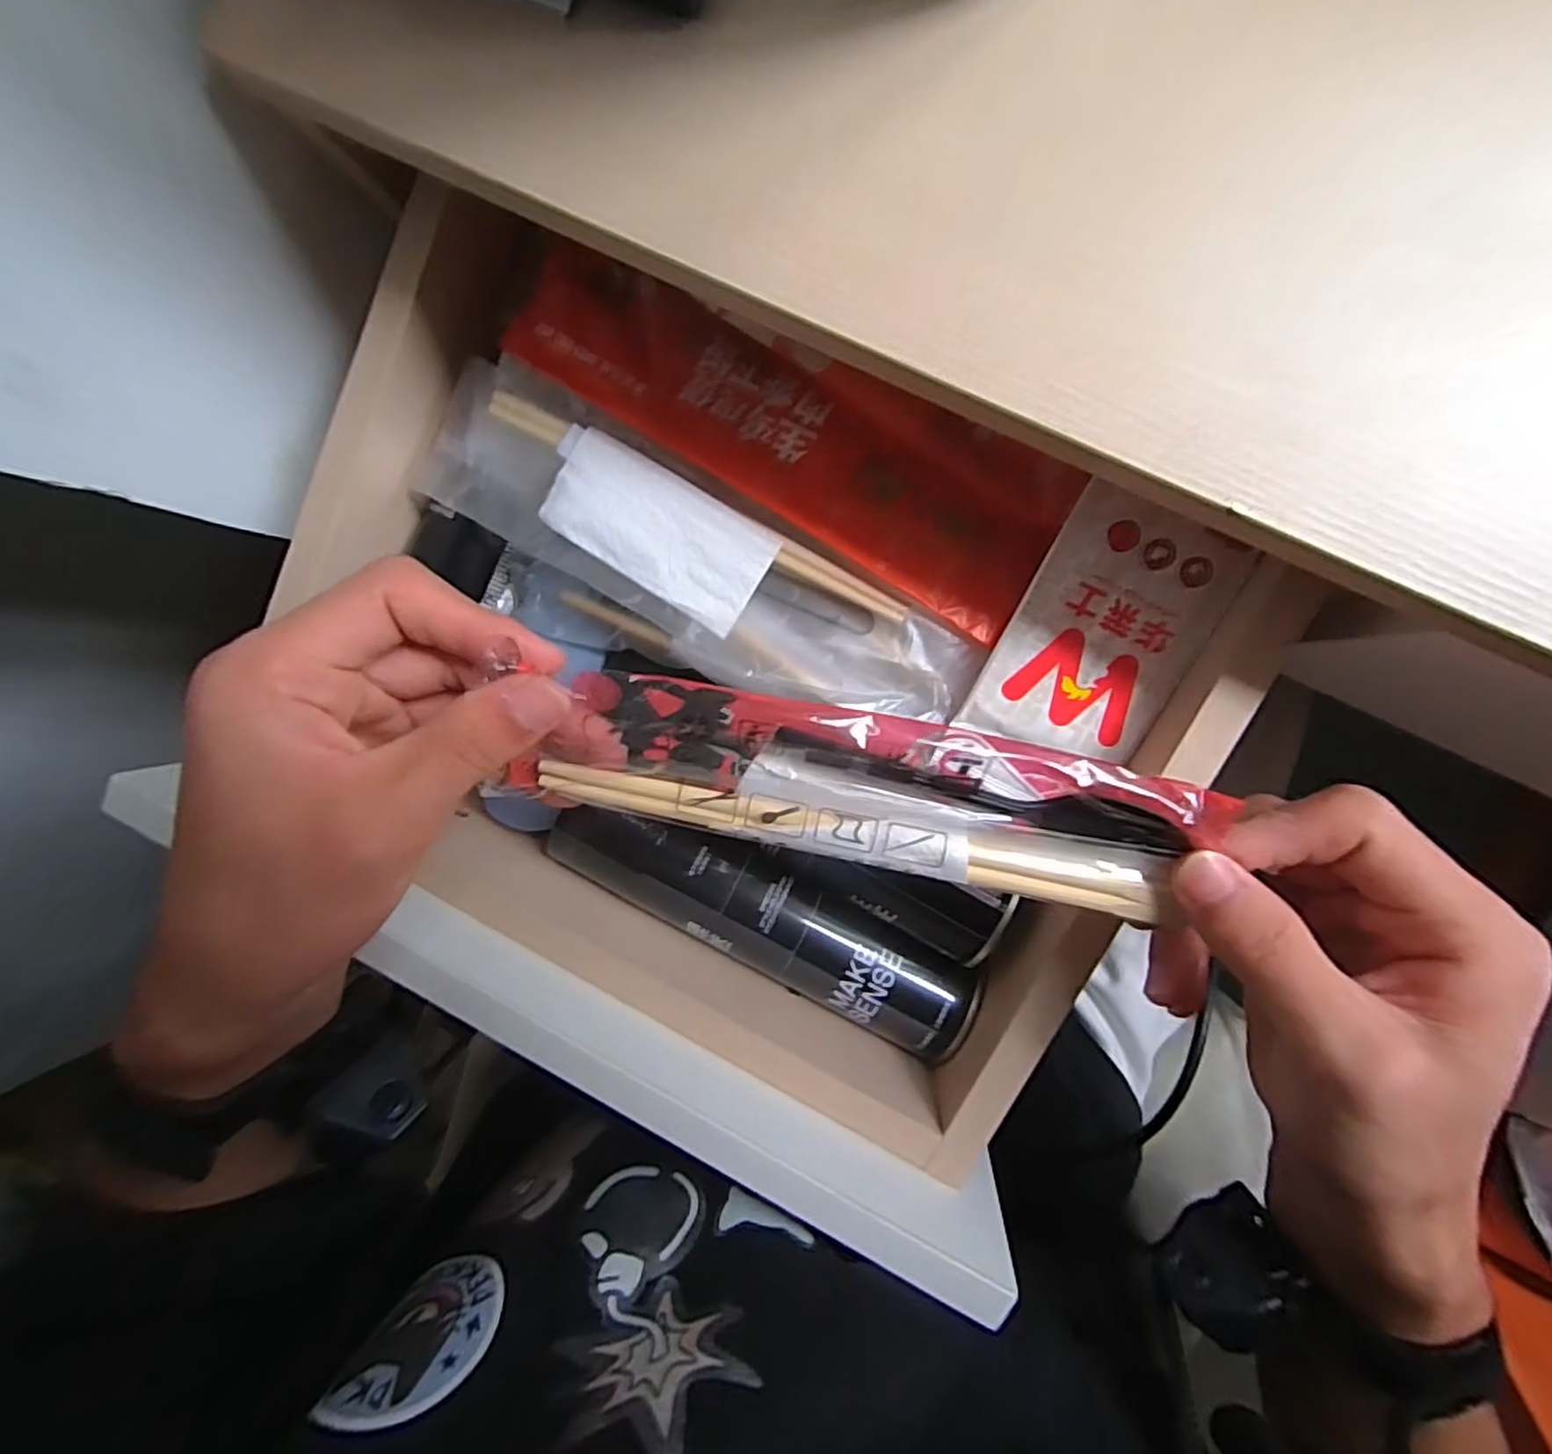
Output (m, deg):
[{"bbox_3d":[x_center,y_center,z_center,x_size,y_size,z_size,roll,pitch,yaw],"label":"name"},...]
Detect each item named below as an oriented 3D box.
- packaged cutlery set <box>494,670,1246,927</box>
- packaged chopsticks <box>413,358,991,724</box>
[{"bbox_3d":[0.023,0.018,0.189,0.184,0.022,0.044,11,97,0],"label":"packaged cutlery set"},{"bbox_3d":[-0.035,-0.068,0.275,0.240,0.014,0.065,32,99,5],"label":"packaged chopsticks"}]

